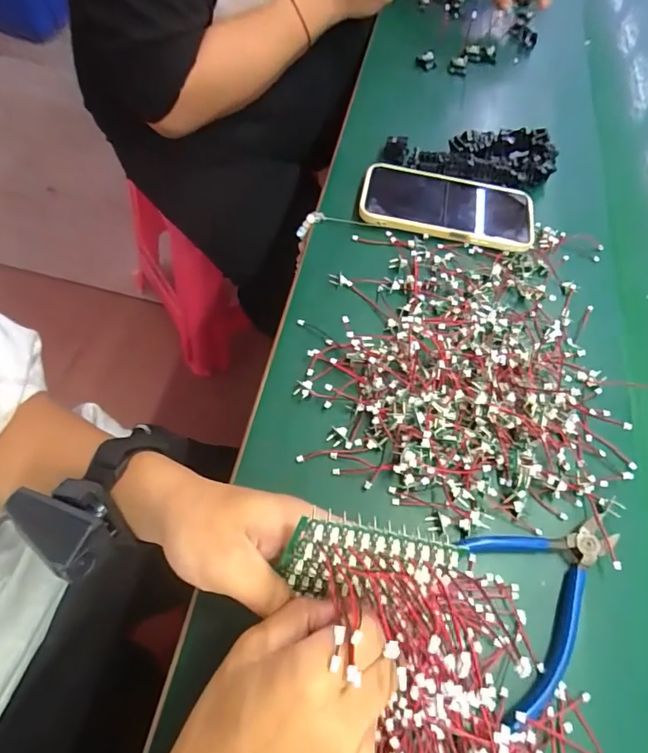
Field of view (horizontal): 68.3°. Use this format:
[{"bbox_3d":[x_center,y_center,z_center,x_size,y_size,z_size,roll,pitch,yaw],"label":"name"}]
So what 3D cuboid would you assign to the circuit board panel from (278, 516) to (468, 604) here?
[{"bbox_3d":[0.020,0.099,0.241,0.079,0.068,0.008,14,40,-5],"label":"circuit board panel"}]

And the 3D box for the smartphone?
[{"bbox_3d":[0.123,-0.173,0.471,0.168,0.012,0.081,10,61,3],"label":"smartphone"}]

